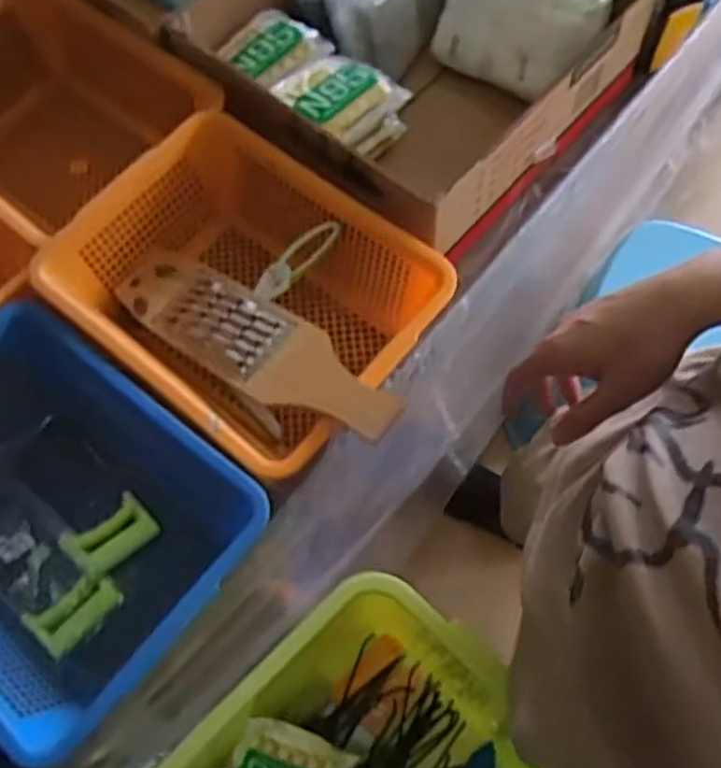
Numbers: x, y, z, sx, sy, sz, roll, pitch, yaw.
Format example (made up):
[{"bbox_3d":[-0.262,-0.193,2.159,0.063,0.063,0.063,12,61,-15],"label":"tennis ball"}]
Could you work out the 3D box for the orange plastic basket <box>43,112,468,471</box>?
[{"bbox_3d":[-0.123,-0.088,0.823,0.371,0.145,0.290,38,74,17],"label":"orange plastic basket"}]

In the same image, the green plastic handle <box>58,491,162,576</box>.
[{"bbox_3d":[-0.254,0.156,0.761,0.086,0.023,0.054,-35,82,-28],"label":"green plastic handle"}]

